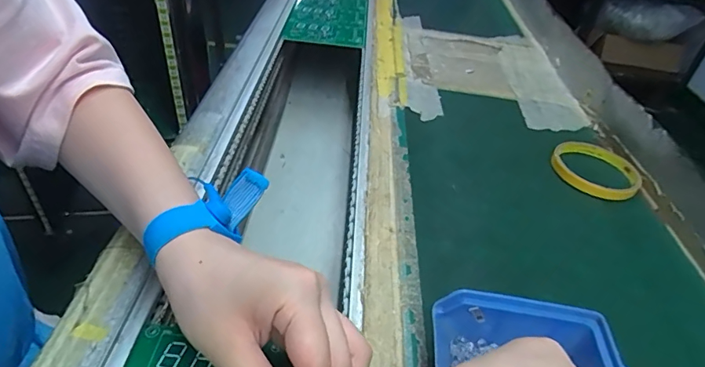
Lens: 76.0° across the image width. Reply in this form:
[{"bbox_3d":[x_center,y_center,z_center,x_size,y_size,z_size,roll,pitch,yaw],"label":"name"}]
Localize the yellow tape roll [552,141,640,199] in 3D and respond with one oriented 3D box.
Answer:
[{"bbox_3d":[0.249,-0.014,0.461,0.082,0.014,0.084,4,39,-4],"label":"yellow tape roll"}]

